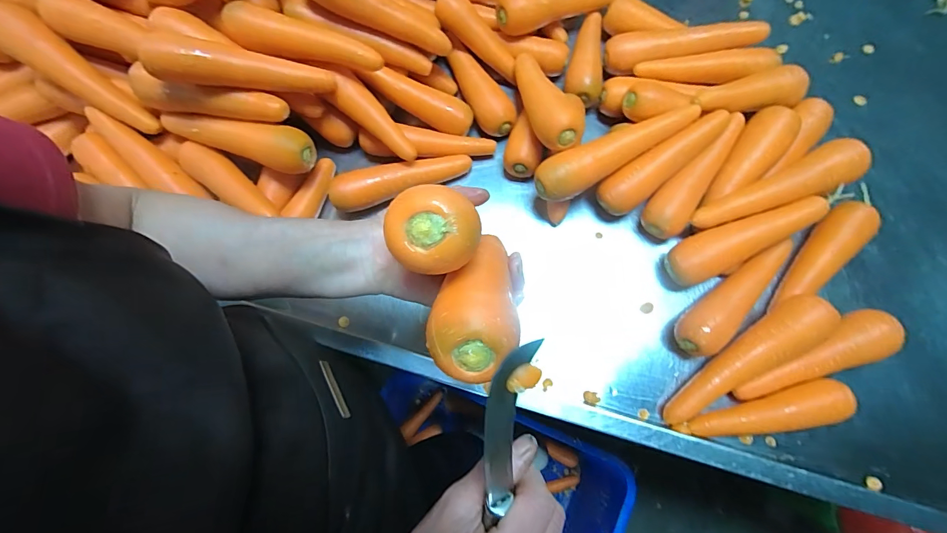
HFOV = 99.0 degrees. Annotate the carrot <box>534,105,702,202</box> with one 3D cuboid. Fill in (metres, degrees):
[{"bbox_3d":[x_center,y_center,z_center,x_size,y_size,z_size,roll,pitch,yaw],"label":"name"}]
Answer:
[{"bbox_3d":[0.176,-0.142,0.494,0.220,0.047,0.048,-28,77,-6],"label":"carrot"}]

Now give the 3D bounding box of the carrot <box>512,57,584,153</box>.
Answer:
[{"bbox_3d":[0.084,-0.215,0.506,0.055,0.041,0.171,-16,57,-3],"label":"carrot"}]

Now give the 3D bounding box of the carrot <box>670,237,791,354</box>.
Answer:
[{"bbox_3d":[0.316,0.036,0.478,0.194,0.047,0.053,-36,78,-8],"label":"carrot"}]

